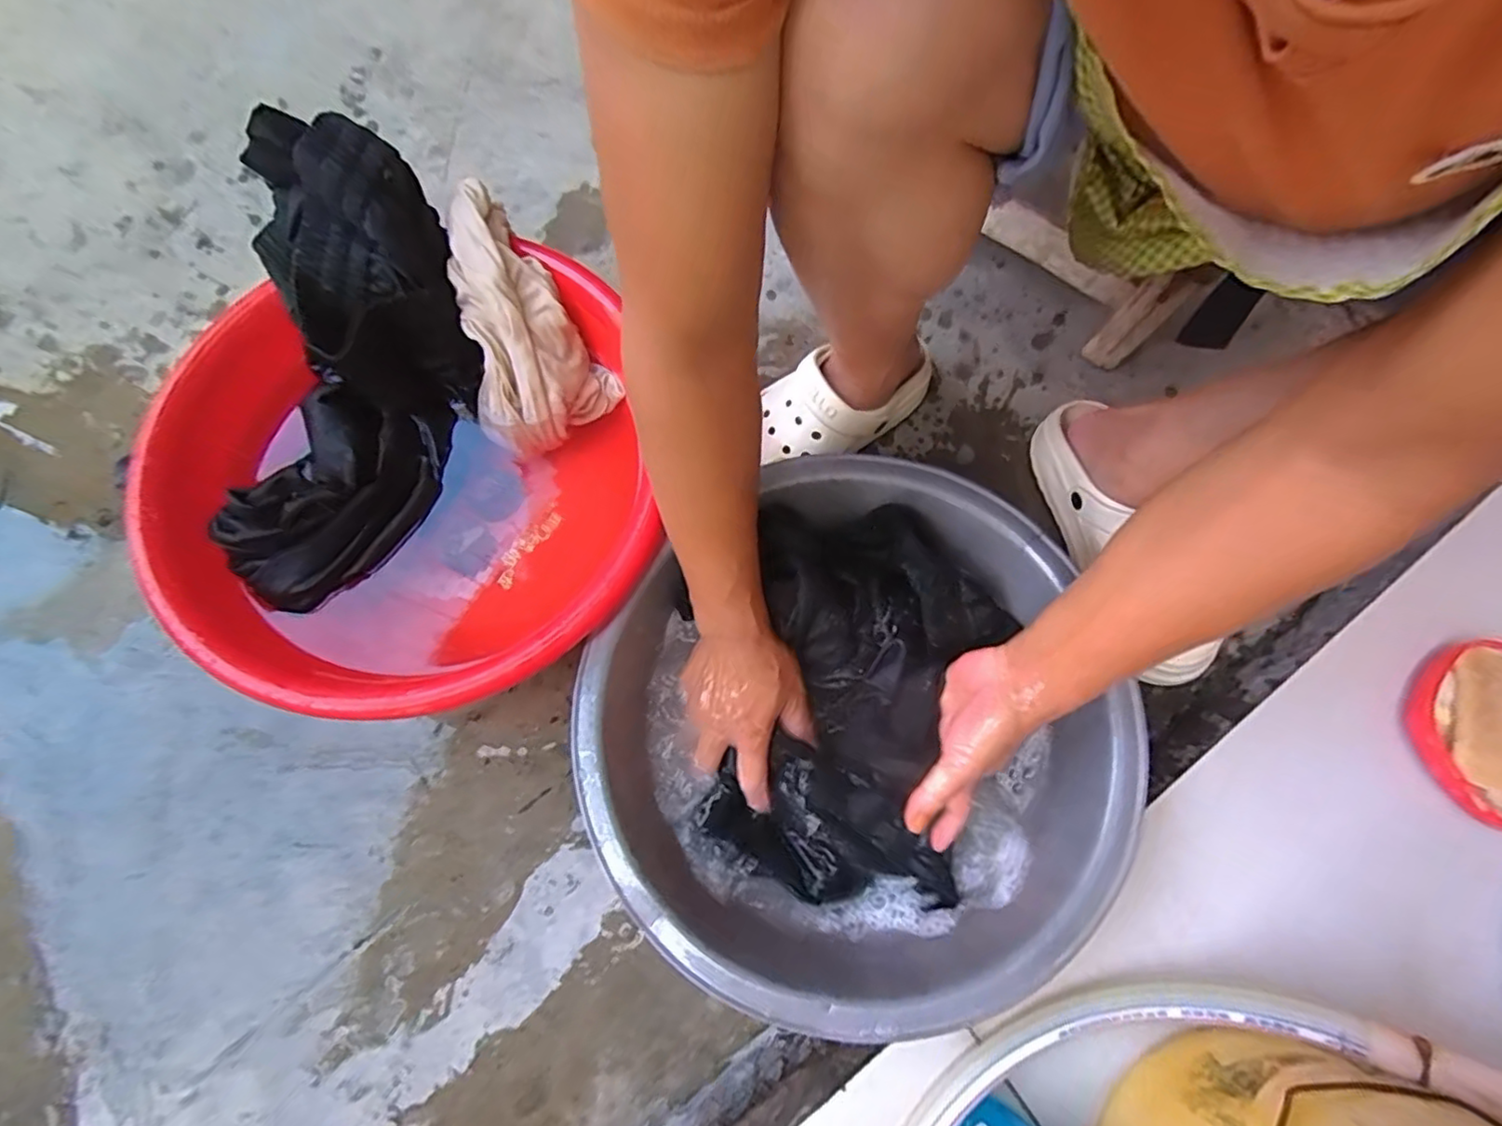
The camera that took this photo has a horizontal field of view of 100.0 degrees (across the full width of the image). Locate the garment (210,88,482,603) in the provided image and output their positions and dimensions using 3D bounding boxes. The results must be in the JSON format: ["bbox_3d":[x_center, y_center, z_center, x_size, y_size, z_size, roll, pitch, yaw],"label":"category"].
[{"bbox_3d":[-0.295,-0.133,0.462,0.138,0.096,0.330,6,91,2],"label":"garment"}]

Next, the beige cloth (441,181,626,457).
[{"bbox_3d":[-0.194,-0.176,0.502,0.107,0.132,0.156,-37,76,-11],"label":"beige cloth"}]

